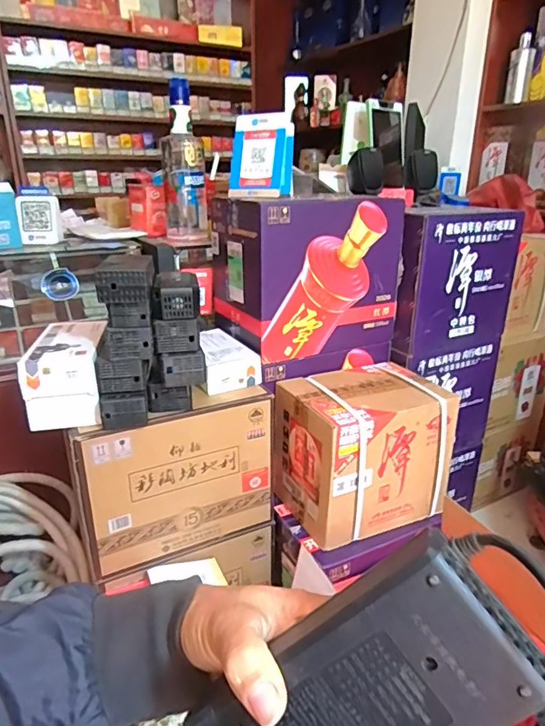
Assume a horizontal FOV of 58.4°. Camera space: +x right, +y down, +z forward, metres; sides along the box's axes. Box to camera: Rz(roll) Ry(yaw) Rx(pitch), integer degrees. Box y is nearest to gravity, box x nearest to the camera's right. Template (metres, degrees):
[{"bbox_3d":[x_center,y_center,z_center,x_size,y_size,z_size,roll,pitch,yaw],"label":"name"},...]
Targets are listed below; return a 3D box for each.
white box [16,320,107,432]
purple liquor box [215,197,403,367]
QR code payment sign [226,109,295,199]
[{"bbox_3d":[-0.385,0.016,0.926,0.120,0.127,0.222,-4,22,-12],"label":"white box"},{"bbox_3d":[0.075,-0.219,1.172,0.370,0.322,0.256,-11,24,-26],"label":"purple liquor box"},{"bbox_3d":[-0.027,-0.450,1.062,0.138,0.162,0.102,2,22,4],"label":"QR code payment sign"}]

